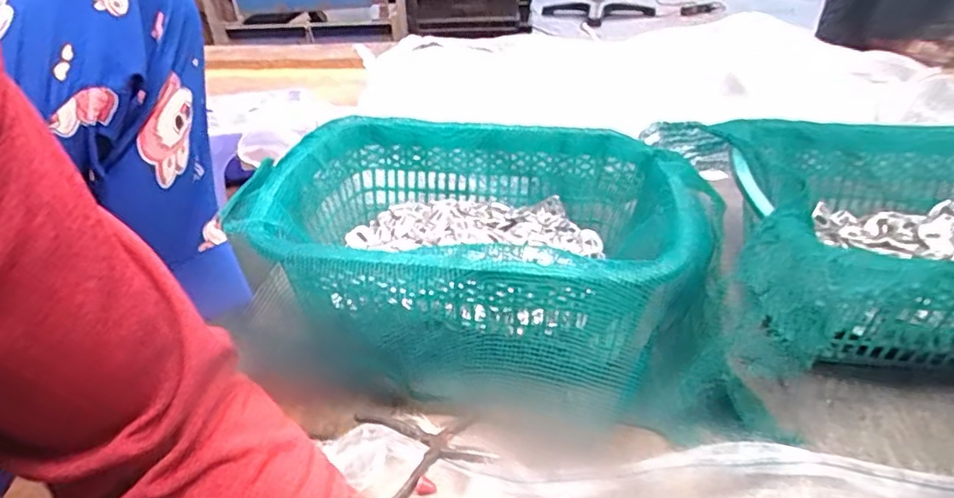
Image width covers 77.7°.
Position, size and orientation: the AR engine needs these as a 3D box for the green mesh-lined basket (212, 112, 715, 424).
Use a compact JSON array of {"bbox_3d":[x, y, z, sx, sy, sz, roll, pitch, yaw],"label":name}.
[{"bbox_3d":[0.005,-0.008,0.707,0.495,0.181,0.382,6,34,12],"label":"green mesh-lined basket"}]

